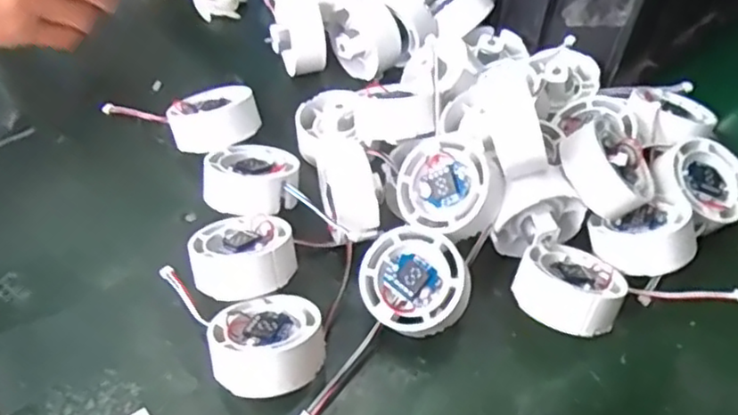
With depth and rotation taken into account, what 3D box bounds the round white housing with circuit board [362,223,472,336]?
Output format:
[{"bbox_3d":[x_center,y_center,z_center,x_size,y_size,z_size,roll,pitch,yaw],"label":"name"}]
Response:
[{"bbox_3d":[0.024,0.039,0.357,0.055,0.019,0.053,-3,73,11],"label":"round white housing with circuit board"}]

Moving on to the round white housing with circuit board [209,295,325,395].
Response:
[{"bbox_3d":[-0.049,0.068,0.331,0.053,0.026,0.053,-3,25,2],"label":"round white housing with circuit board"}]

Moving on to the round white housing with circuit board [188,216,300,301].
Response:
[{"bbox_3d":[-0.067,0.026,0.365,0.052,0.025,0.052,-6,28,3],"label":"round white housing with circuit board"}]

